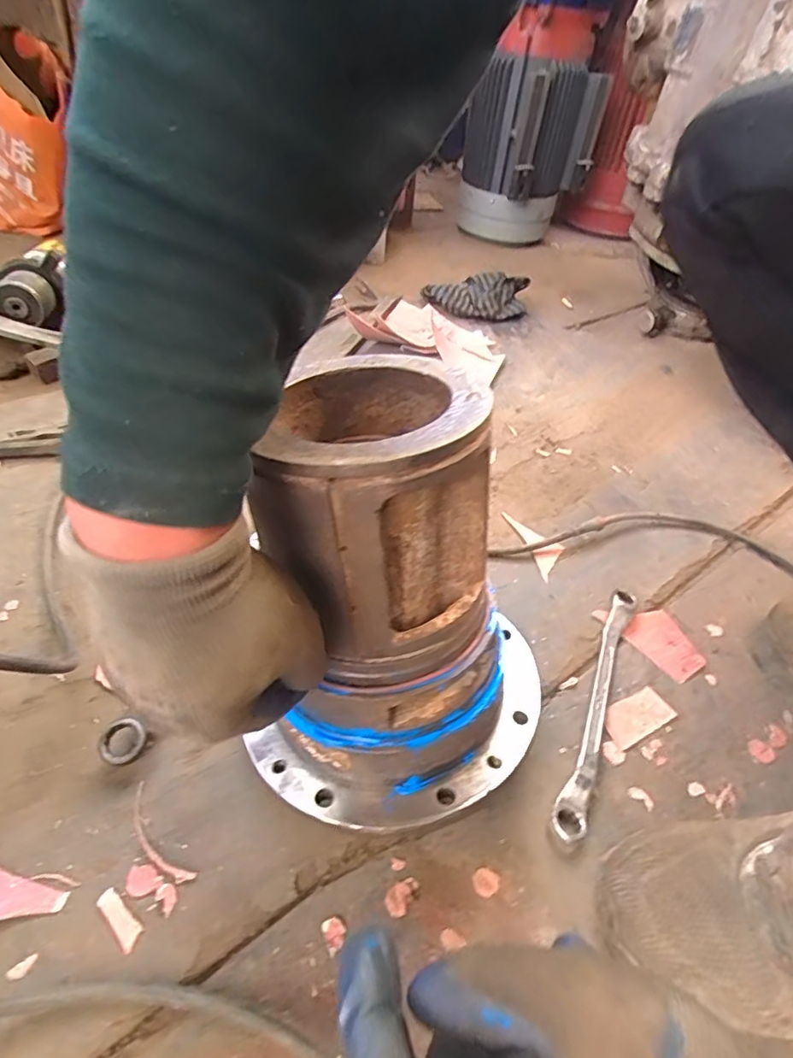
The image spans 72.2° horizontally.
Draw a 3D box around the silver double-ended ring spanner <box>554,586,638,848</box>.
[{"bbox_3d":[0.182,0.152,0.490,0.023,0.024,0.250,22,47,15],"label":"silver double-ended ring spanner"}]

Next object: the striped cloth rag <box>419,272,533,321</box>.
[{"bbox_3d":[0.158,-0.471,1.087,0.205,0.055,0.136,8,45,2],"label":"striped cloth rag"}]

